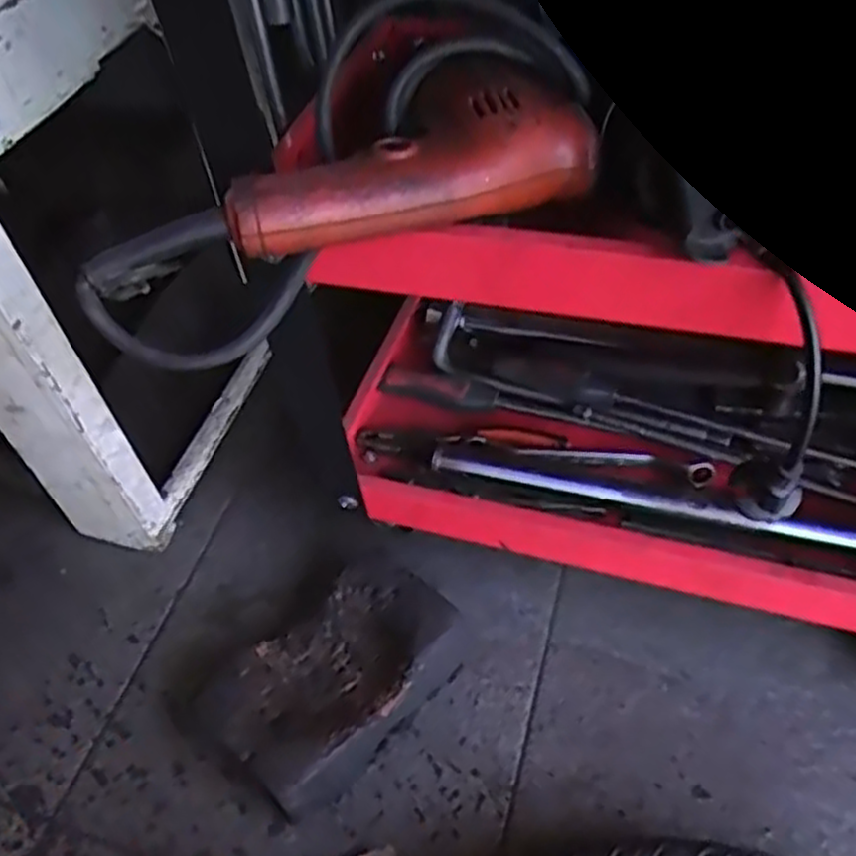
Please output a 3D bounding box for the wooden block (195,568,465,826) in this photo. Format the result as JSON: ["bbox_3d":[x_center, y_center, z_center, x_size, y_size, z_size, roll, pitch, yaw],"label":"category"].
[{"bbox_3d":[-0.065,0.174,0.558,0.109,0.058,0.174,34,60,31],"label":"wooden block"}]

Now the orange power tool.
[{"bbox_3d":[-0.013,-0.129,0.384,0.179,0.042,0.087,-22,50,-13],"label":"orange power tool"}]

